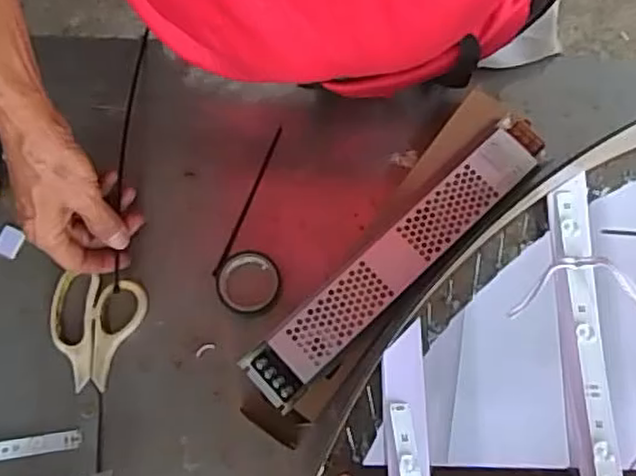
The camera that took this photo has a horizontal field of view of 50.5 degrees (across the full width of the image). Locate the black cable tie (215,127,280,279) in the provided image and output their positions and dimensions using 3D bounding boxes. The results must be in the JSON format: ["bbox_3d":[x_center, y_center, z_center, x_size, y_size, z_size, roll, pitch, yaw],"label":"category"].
[{"bbox_3d":[-0.060,-0.034,0.594,0.009,0.009,0.147,21,74,6],"label":"black cable tie"}]

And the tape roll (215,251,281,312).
[{"bbox_3d":[-0.058,0.038,0.563,0.053,0.021,0.053,0,73,0],"label":"tape roll"}]

